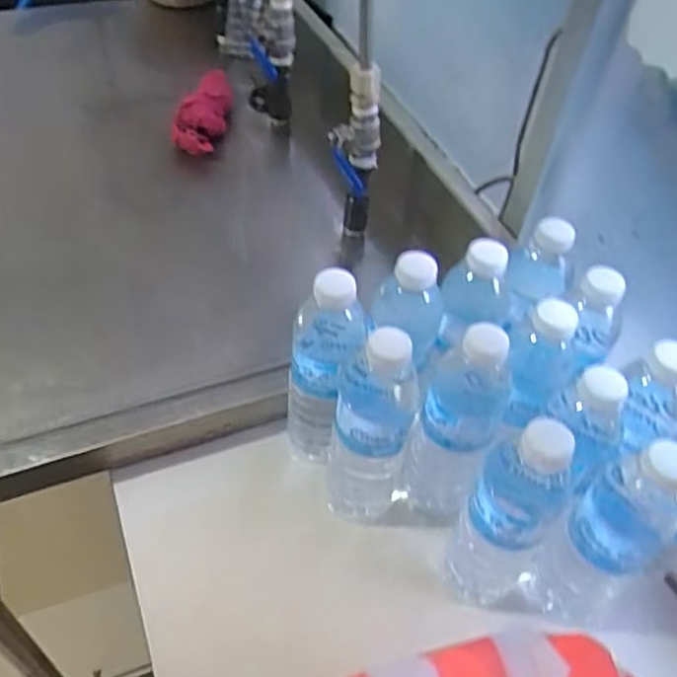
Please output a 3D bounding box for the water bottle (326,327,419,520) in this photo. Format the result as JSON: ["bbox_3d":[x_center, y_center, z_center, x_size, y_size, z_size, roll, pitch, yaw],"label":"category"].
[{"bbox_3d":[0.032,0.065,0.551,0.067,0.220,0.080,6,49,-1],"label":"water bottle"}]

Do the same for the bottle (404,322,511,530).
[{"bbox_3d":[0.094,0.072,0.552,0.064,0.211,0.061,19,50,10],"label":"bottle"}]

